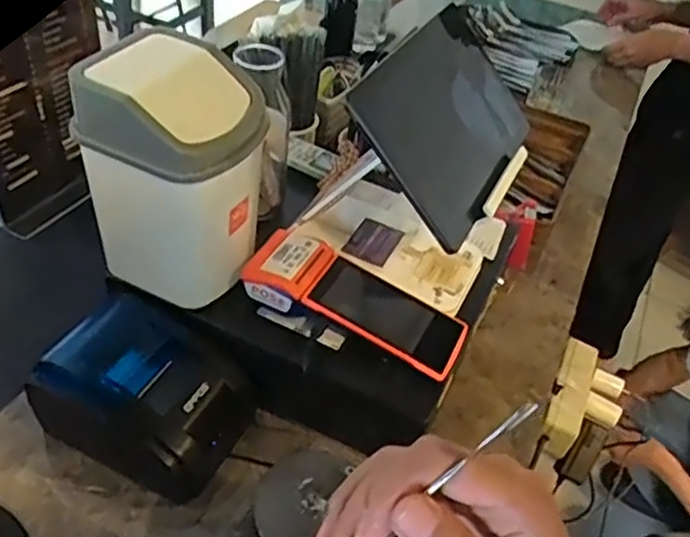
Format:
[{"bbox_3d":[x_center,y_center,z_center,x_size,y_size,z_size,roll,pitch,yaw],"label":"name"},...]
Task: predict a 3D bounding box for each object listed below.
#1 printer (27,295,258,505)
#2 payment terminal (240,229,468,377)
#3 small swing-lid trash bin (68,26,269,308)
[{"bbox_3d":[-0.190,0.115,0.649,0.179,0.099,0.128,19,44,13],"label":"printer"},{"bbox_3d":[0.013,0.030,0.669,0.216,0.064,0.093,20,44,14],"label":"payment terminal"},{"bbox_3d":[-0.153,-0.087,0.632,0.126,0.210,0.124,22,44,16],"label":"small swing-lid trash bin"}]

